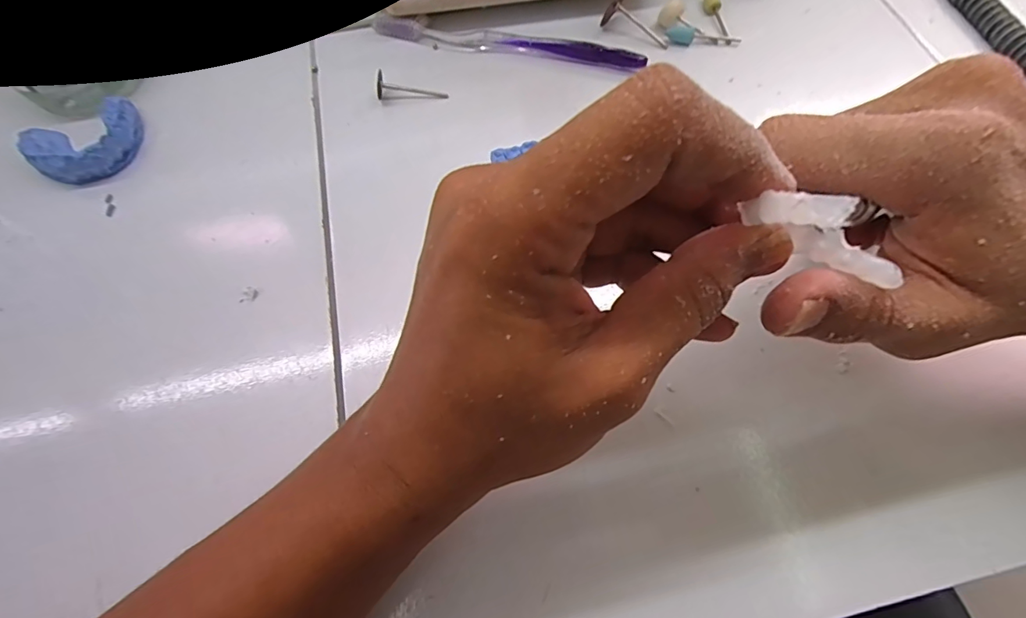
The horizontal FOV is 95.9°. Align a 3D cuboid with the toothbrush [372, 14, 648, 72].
[{"bbox_3d":[-0.006,-0.179,0.312,0.184,0.012,0.011,12,66,7],"label":"toothbrush"}]

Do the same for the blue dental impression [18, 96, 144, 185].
[{"bbox_3d":[-0.255,-0.098,0.276,0.059,0.018,0.051,-25,69,-9],"label":"blue dental impression"}]

